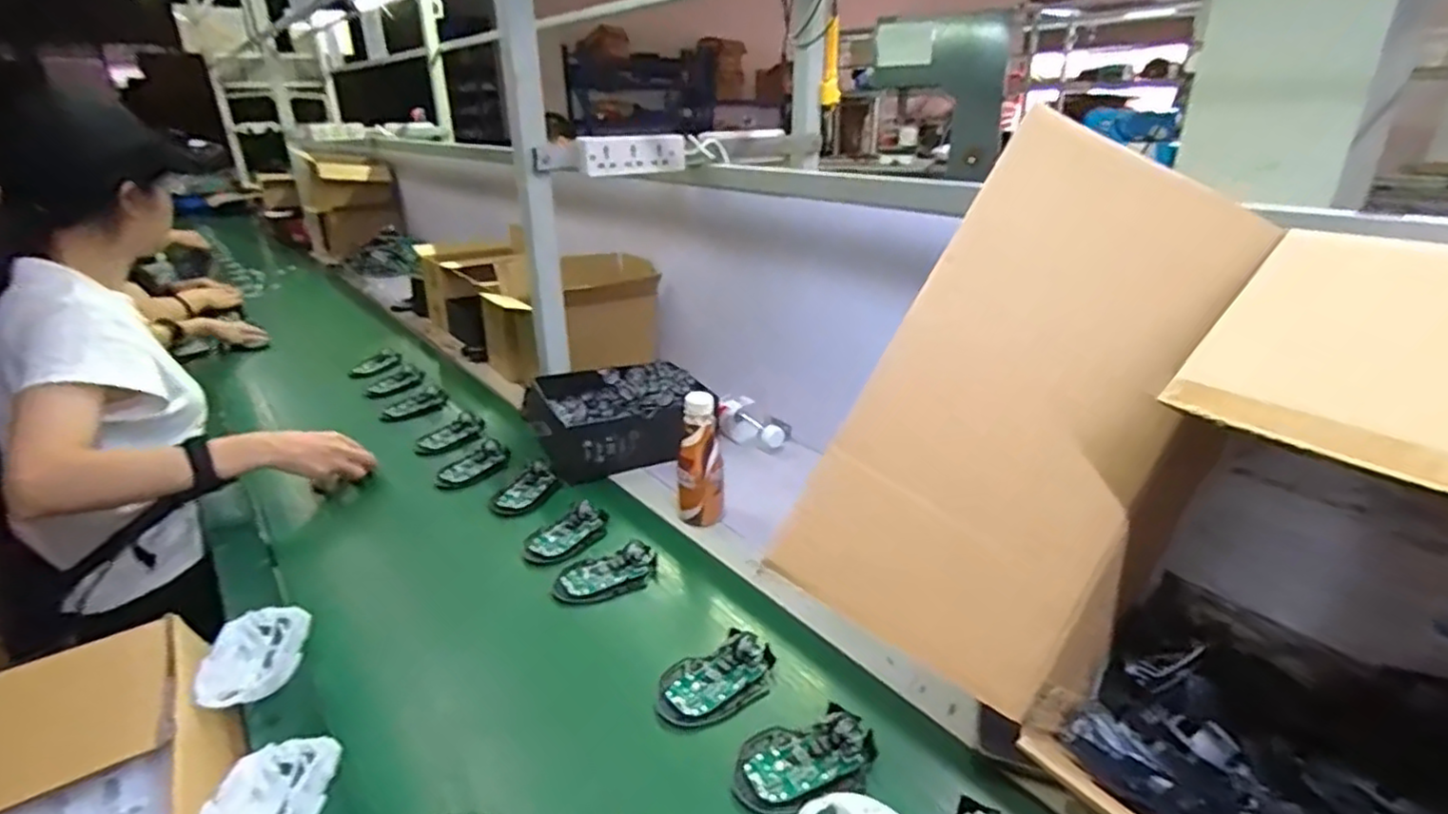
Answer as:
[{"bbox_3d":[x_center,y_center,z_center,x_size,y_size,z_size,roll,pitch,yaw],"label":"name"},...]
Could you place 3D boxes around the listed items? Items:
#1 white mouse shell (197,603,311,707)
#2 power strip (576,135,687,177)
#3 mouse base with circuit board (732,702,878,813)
[{"bbox_3d":[-0.428,0.228,0.620,0.069,0.031,0.114,-3,24,-7],"label":"white mouse shell"},{"bbox_3d":[-0.132,-0.372,1.007,0.172,0.051,0.031,-19,30,-37],"label":"power strip"},{"bbox_3d":[0.063,0.274,0.537,0.113,0.026,0.070,-10,26,-22],"label":"mouse base with circuit board"}]

